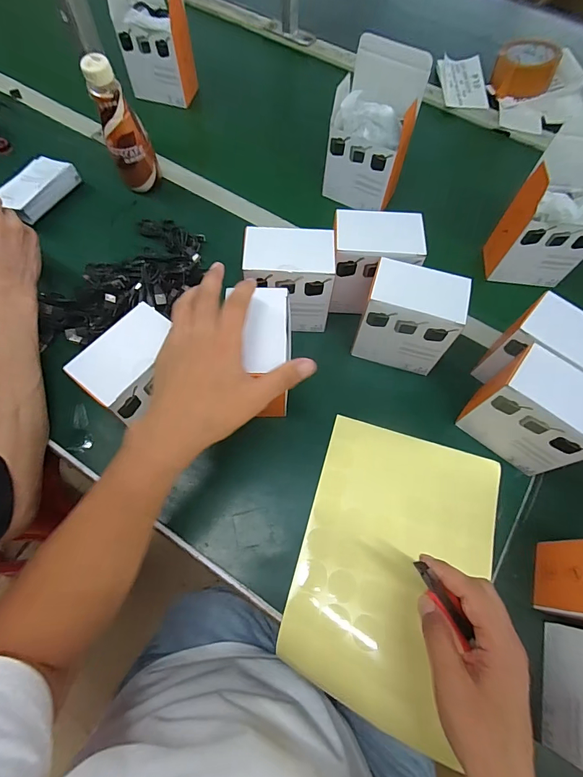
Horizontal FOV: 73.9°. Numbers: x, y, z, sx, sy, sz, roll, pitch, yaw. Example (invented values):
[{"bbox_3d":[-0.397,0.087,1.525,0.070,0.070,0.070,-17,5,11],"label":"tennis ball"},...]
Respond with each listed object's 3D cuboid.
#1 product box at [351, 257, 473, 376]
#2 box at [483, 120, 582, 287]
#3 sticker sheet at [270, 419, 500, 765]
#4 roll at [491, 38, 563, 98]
[{"bbox_3d":[0.128,-0.078,0.443,0.098,0.112,0.069,12,67,2],"label":"product box"},{"bbox_3d":[0.328,-0.210,0.485,0.100,0.163,0.072,3,67,-2],"label":"box"},{"bbox_3d":[0.105,0.169,0.386,0.184,0.031,0.264,17,67,5],"label":"sticker sheet"},{"bbox_3d":[0.415,-0.566,0.697,0.105,0.058,0.102,28,68,9],"label":"roll"}]

